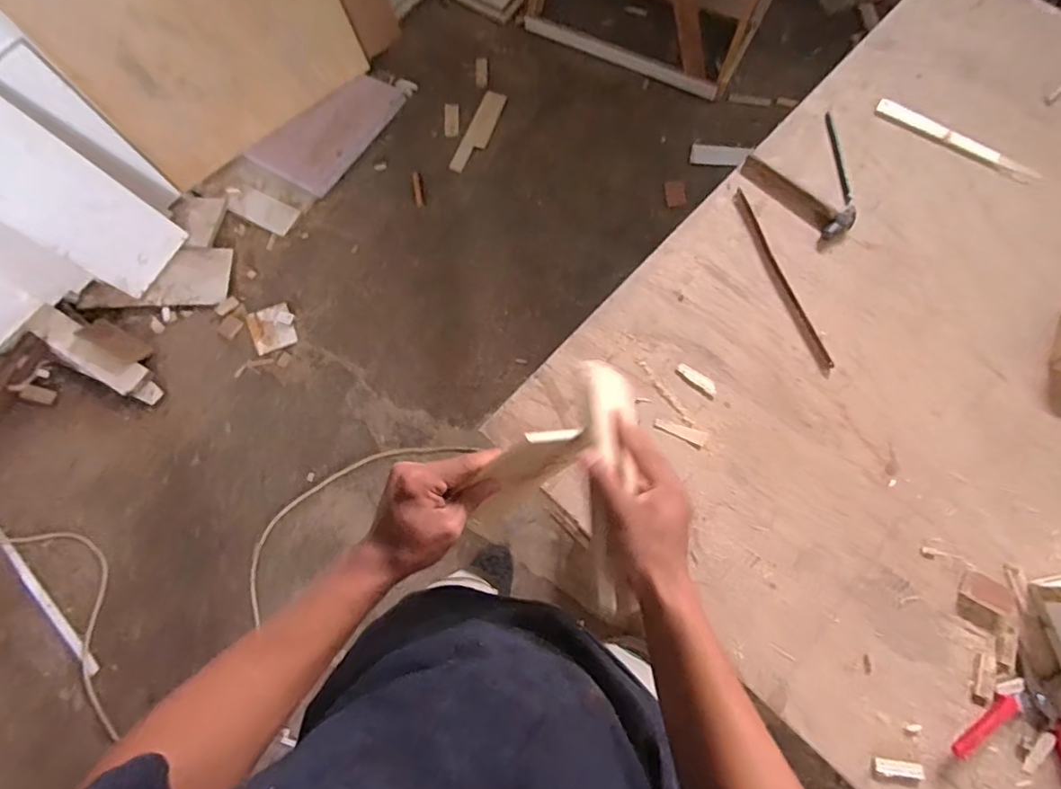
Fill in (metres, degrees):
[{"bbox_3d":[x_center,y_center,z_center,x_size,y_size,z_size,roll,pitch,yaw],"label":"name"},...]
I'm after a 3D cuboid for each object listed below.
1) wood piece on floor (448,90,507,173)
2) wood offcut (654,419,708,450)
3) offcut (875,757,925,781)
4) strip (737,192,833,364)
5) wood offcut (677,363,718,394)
[{"bbox_3d":[-0.169,-0.862,1.767,0.081,0.016,0.323,21,76,7],"label":"wood piece on floor"},{"bbox_3d":[0.204,0.052,0.735,0.069,0.006,0.023,21,76,7],"label":"wood offcut"},{"bbox_3d":[0.419,0.426,0.613,0.053,0.007,0.015,9,77,4],"label":"offcut"},{"bbox_3d":[0.364,-0.172,0.789,0.018,0.009,0.294,-20,77,-3],"label":"strip"},{"bbox_3d":[0.233,-0.022,0.750,0.061,0.006,0.018,35,78,10],"label":"wood offcut"}]

